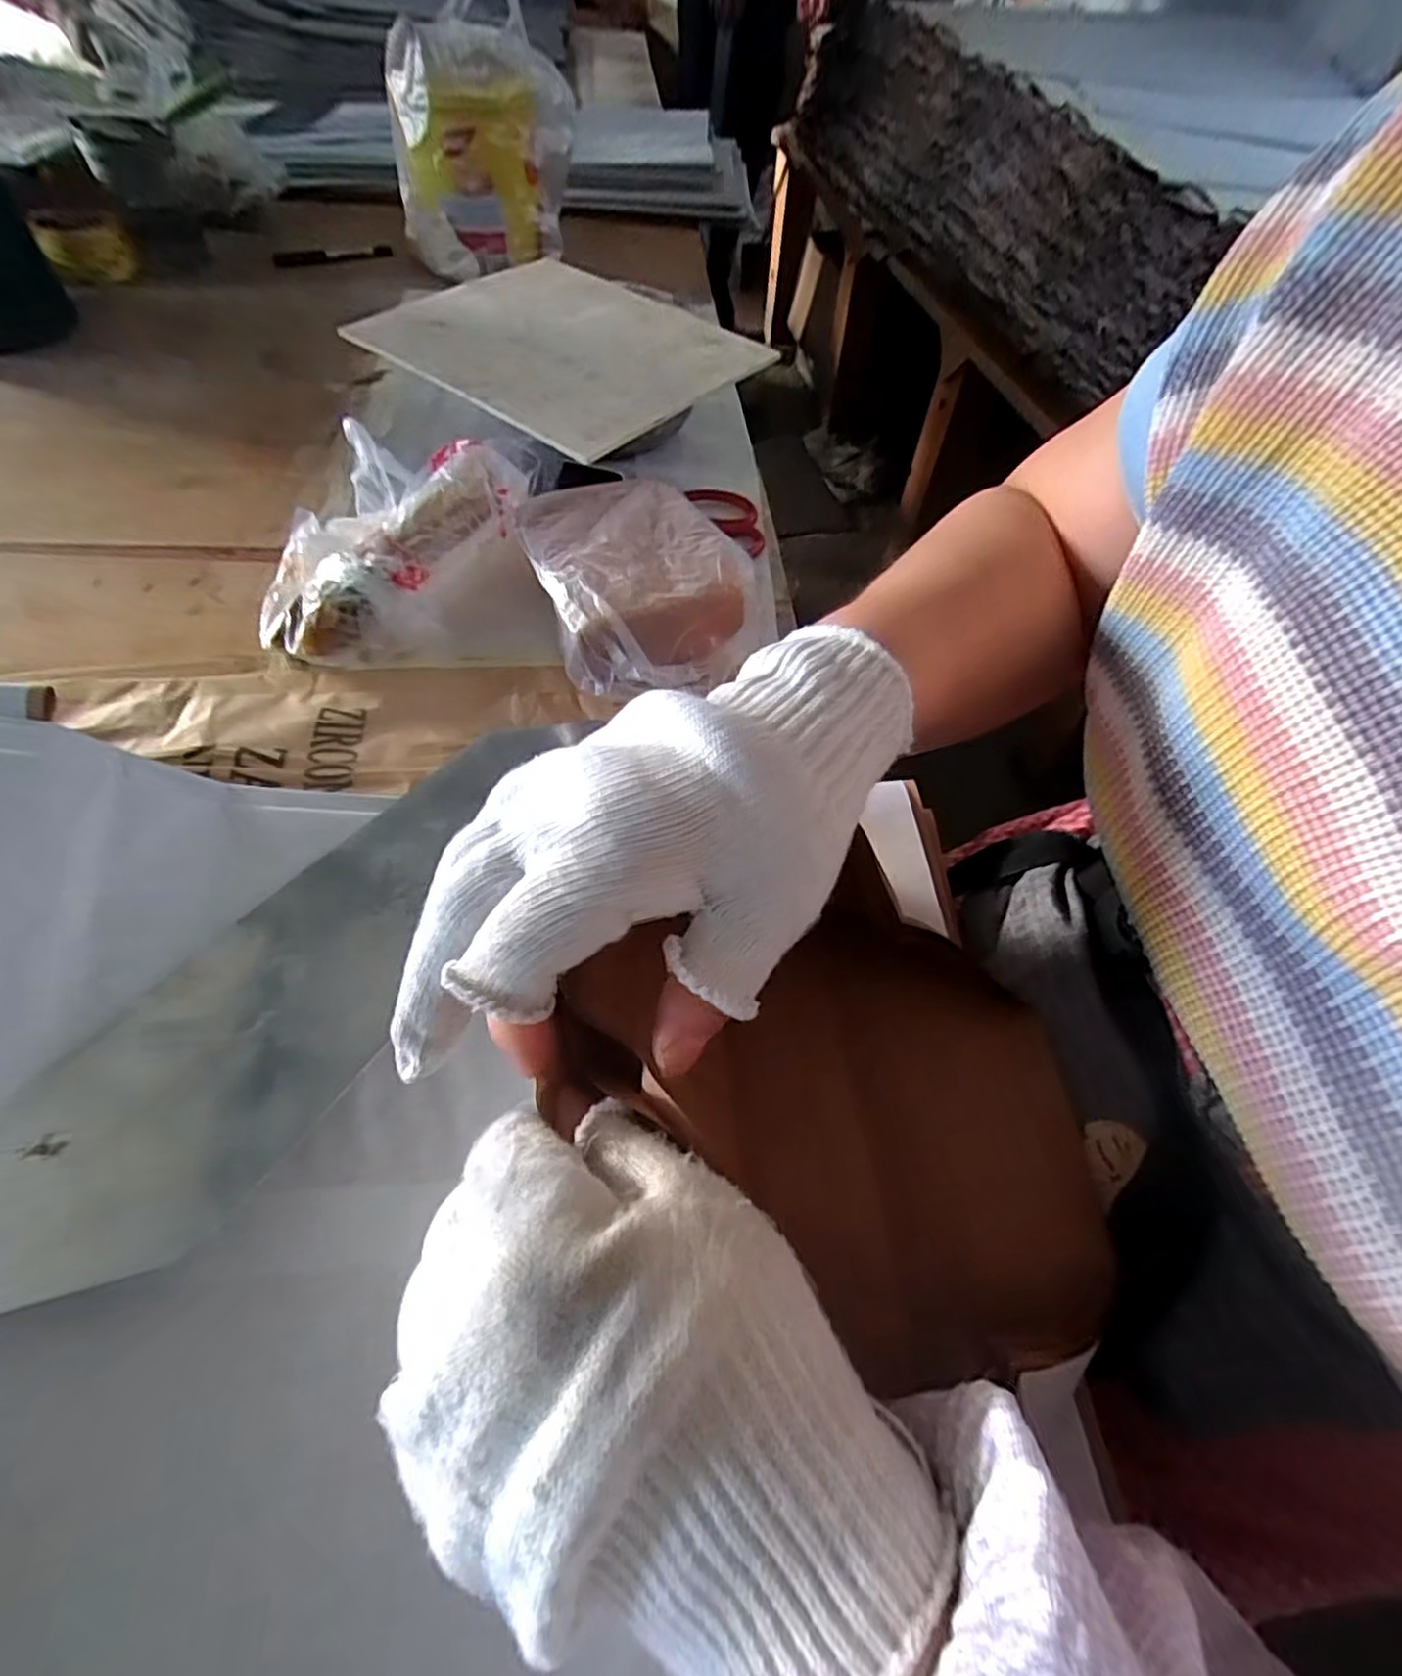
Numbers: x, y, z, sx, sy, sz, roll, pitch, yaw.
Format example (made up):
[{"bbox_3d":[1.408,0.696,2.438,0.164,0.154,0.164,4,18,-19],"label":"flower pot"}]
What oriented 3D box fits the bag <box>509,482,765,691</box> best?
[{"bbox_3d":[-0.045,-0.174,0.467,0.129,0.066,0.175,-16,56,-16],"label":"bag"}]

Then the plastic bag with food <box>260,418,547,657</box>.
[{"bbox_3d":[-0.207,-0.218,0.472,0.124,0.060,0.245,20,59,14],"label":"plastic bag with food"}]

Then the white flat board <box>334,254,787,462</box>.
[{"bbox_3d":[-0.110,-0.421,0.578,0.290,0.011,0.249,35,61,20],"label":"white flat board"}]

